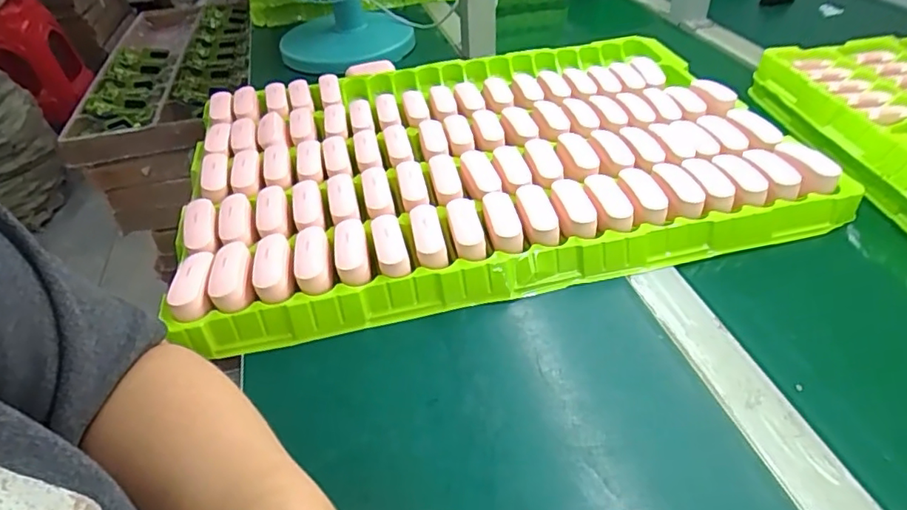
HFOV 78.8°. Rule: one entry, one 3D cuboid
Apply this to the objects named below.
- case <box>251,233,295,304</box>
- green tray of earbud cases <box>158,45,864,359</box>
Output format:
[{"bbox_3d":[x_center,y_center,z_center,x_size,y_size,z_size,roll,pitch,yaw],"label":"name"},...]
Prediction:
[{"bbox_3d":[-0.140,0.008,0.428,0.031,0.020,0.068,-13,43,-10],"label":"case"},{"bbox_3d":[0.026,-0.106,0.562,0.541,0.046,0.388,-11,42,-7],"label":"green tray of earbud cases"}]

